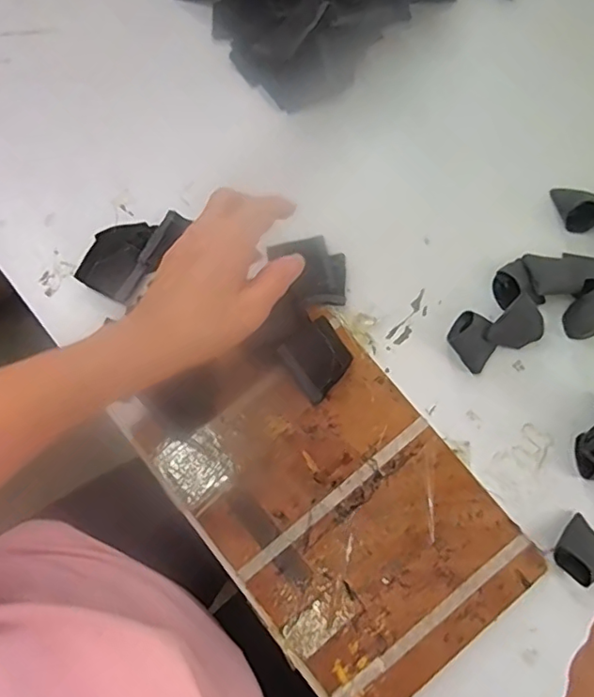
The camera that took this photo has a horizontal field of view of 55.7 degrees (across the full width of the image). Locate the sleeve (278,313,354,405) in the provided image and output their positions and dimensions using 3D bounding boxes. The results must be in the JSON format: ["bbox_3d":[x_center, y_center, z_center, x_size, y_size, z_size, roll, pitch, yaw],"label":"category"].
[{"bbox_3d":[0.016,0.009,0.431,0.045,0.010,0.051,-34,78,-7],"label":"sleeve"}]

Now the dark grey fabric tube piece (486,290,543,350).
[{"bbox_3d":[0.170,-0.013,0.436,0.035,0.031,0.041,42,81,10],"label":"dark grey fabric tube piece"}]

